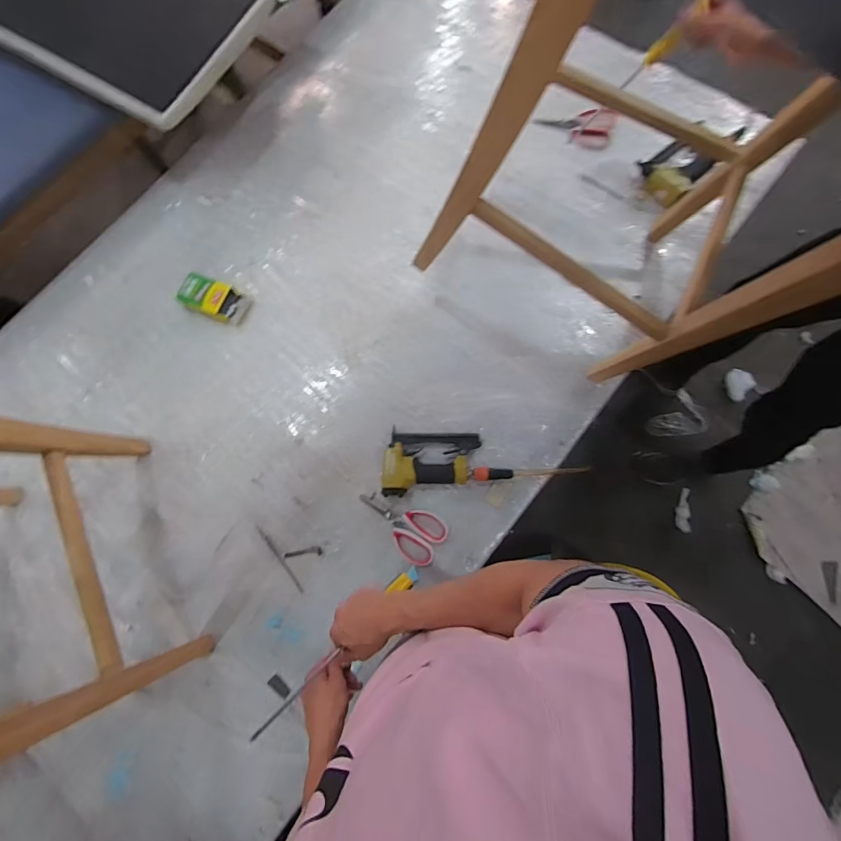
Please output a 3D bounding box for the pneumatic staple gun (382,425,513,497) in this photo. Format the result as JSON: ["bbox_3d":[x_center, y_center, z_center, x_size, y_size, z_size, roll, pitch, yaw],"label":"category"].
[{"bbox_3d":[0.052,0.090,0.876,0.253,0.040,0.133,2,76,5],"label":"pneumatic staple gun"}]

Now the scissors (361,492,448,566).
[{"bbox_3d":[-0.039,0.201,0.861,0.176,0.009,0.095,34,81,11],"label":"scissors"}]

